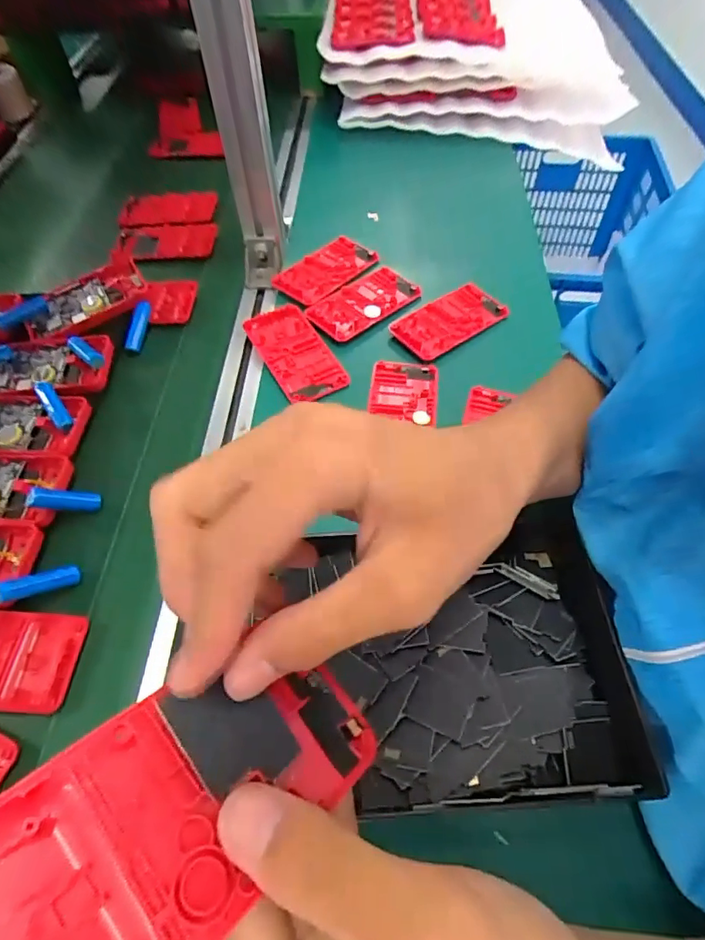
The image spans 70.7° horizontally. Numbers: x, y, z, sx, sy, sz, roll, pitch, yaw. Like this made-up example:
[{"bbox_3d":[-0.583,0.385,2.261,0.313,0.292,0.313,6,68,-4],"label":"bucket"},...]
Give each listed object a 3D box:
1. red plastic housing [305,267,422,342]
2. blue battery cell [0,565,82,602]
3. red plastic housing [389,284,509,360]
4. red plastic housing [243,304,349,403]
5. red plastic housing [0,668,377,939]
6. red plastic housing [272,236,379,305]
[{"bbox_3d":[0.010,-0.180,0.523,0.121,0.008,0.061,-36,62,-19],"label":"red plastic housing"},{"bbox_3d":[-0.221,0.080,0.352,0.055,0.011,0.016,-9,51,-49],"label":"blue battery cell"},{"bbox_3d":[0.100,-0.156,0.510,0.122,0.008,0.060,-35,62,-19],"label":"red plastic housing"},{"bbox_3d":[-0.057,-0.116,0.488,0.061,0.010,0.117,-28,60,-15],"label":"red plastic housing"},{"bbox_3d":[-0.047,0.093,0.138,0.120,0.012,0.060,-24,68,-46],"label":"red plastic housing"},{"bbox_3d":[-0.029,-0.224,0.555,0.062,0.013,0.116,36,65,23],"label":"red plastic housing"}]

